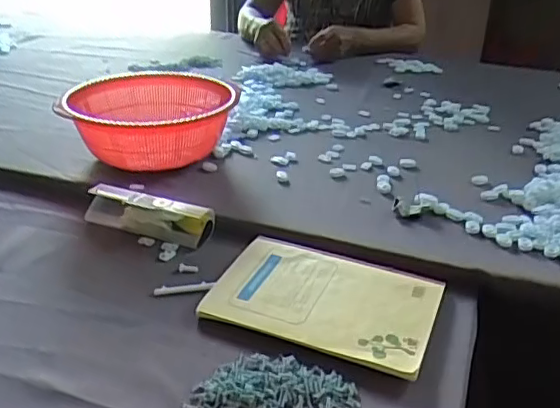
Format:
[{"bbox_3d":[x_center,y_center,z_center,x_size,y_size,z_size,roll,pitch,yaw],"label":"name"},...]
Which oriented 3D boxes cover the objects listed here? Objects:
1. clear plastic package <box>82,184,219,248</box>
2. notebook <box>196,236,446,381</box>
[{"bbox_3d":[-0.155,0.010,0.684,0.156,0.039,0.043,12,31,20],"label":"clear plastic package"},{"bbox_3d":[0.044,0.089,0.566,0.203,0.015,0.145,12,31,20],"label":"notebook"}]

